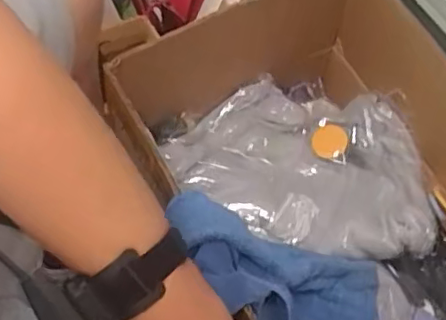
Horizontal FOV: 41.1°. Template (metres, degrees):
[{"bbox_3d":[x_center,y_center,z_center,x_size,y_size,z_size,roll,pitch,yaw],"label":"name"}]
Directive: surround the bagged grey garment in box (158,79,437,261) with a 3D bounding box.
[{"bbox_3d":[0.108,-0.002,0.872,0.354,0.088,0.258,9,62,2],"label":"bagged grey garment in box"}]

